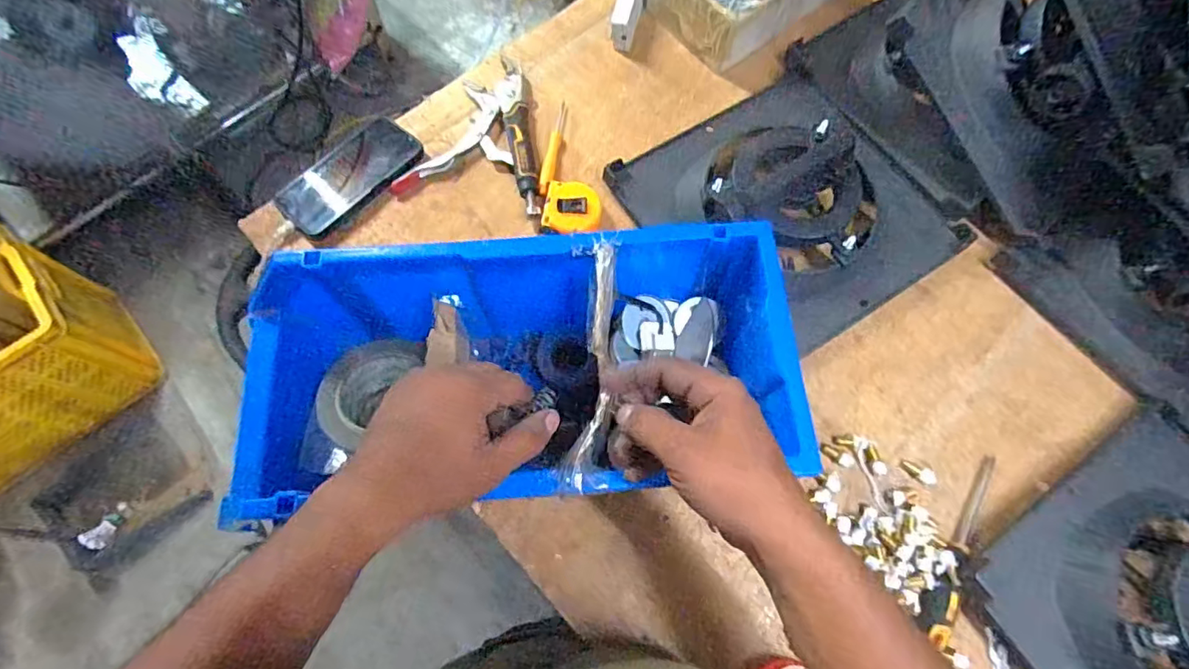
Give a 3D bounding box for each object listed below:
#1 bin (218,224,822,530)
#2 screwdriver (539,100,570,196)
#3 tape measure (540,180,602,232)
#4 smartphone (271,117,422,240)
[{"bbox_3d":[-0.070,0.031,0.480,0.451,0.158,0.200,-3,70,6],"label":"bin"},{"bbox_3d":[-0.049,-0.226,0.679,0.017,0.018,0.139,8,70,2],"label":"screwdriver"},{"bbox_3d":[-0.026,-0.141,0.641,0.065,0.033,0.067,0,70,-1],"label":"tape measure"},{"bbox_3d":[-0.284,-0.186,0.659,0.073,0.017,0.165,43,75,13],"label":"smartphone"}]

